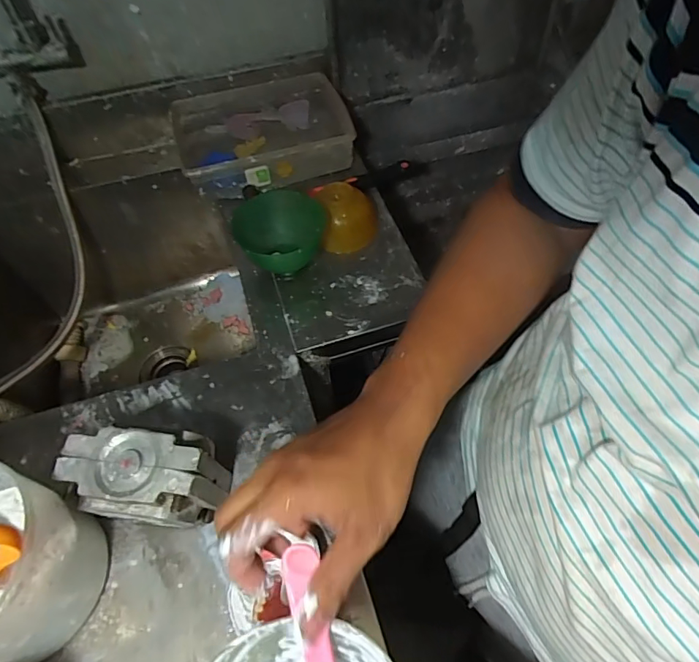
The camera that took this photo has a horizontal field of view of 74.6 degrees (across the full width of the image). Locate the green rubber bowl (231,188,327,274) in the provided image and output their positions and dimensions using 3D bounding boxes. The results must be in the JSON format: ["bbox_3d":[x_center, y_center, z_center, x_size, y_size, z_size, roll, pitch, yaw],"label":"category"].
[{"bbox_3d":[-0.087,-0.119,0.620,0.124,0.081,0.113,-1,58,1],"label":"green rubber bowl"}]

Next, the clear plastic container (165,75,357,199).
[{"bbox_3d":[-0.138,-0.328,0.770,0.282,0.071,0.185,-17,59,-9],"label":"clear plastic container"}]

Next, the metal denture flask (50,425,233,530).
[{"bbox_3d":[-0.189,0.149,0.448,0.134,0.115,0.084,5,58,5],"label":"metal denture flask"}]

